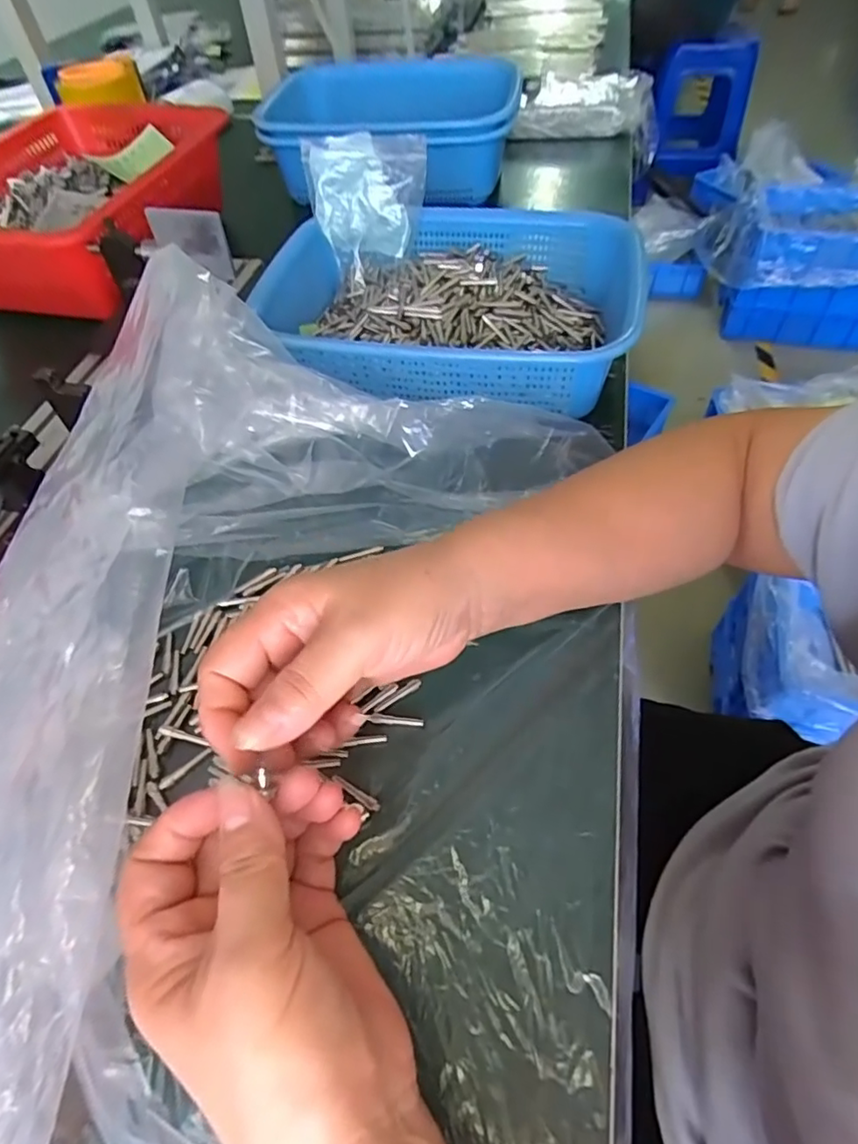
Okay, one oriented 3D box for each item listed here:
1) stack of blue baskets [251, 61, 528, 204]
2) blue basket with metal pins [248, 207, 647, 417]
[{"bbox_3d":[-0.043,-0.547,0.703,0.296,0.094,0.264,2,54,4],"label":"stack of blue baskets"},{"bbox_3d":[0.012,-0.210,0.464,0.292,0.074,0.205,5,54,6],"label":"blue basket with metal pins"}]

